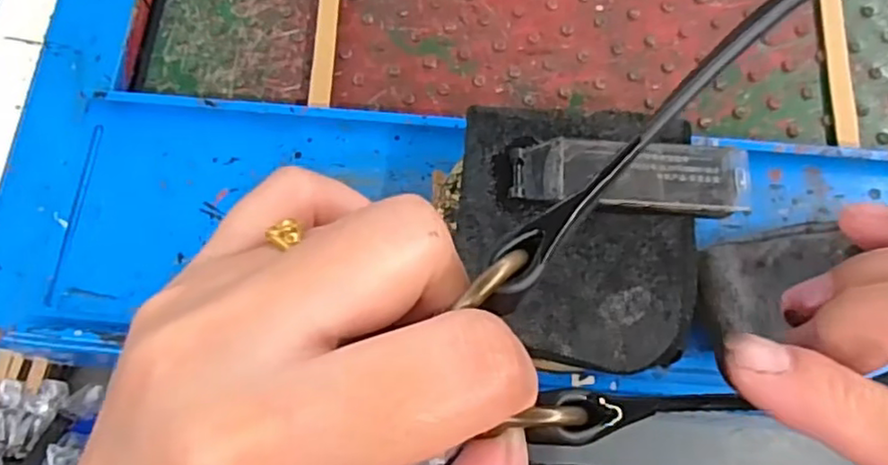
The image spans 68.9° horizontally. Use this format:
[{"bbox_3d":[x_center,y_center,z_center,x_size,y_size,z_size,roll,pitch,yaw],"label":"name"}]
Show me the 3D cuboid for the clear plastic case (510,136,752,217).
[{"bbox_3d":[0.121,-0.036,0.421,0.149,0.016,0.049,2,73,1],"label":"clear plastic case"}]

